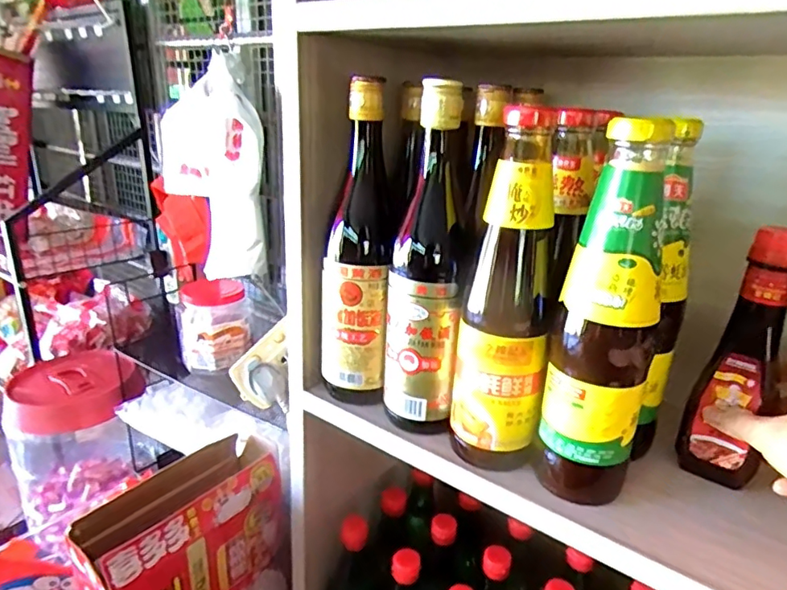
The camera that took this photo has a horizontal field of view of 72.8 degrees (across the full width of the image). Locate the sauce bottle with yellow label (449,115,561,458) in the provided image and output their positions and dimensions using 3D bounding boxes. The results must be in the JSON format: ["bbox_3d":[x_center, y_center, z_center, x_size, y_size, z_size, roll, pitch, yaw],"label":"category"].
[{"bbox_3d":[0.086,-0.001,0.401,0.062,0.255,0.067,5,20,8],"label":"sauce bottle with yellow label"}]

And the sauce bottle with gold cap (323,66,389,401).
[{"bbox_3d":[-0.034,-0.039,0.463,0.061,0.259,0.057,1,20,-2],"label":"sauce bottle with gold cap"}]

